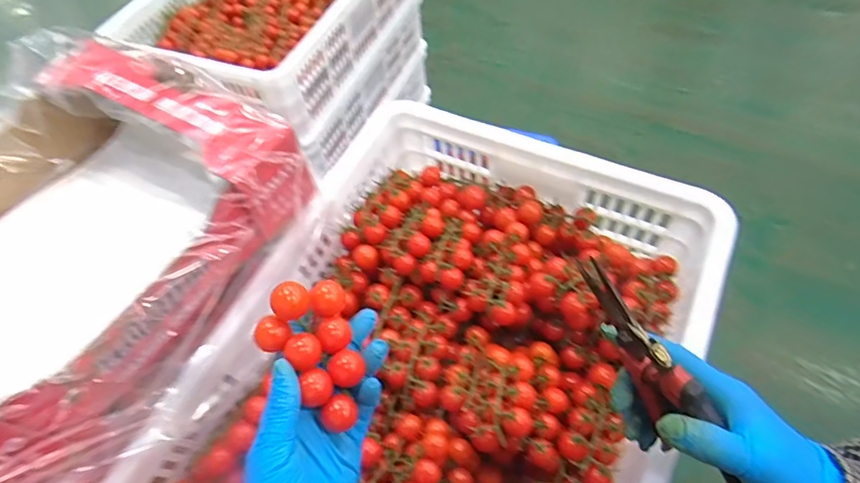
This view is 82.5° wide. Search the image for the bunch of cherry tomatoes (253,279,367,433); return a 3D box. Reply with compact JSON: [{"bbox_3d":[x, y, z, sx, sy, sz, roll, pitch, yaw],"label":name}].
[{"bbox_3d":[-0.083,0.074,0.326,0.050,0.037,0.089,3,71,-43],"label":"bunch of cherry tomatoes"}]

